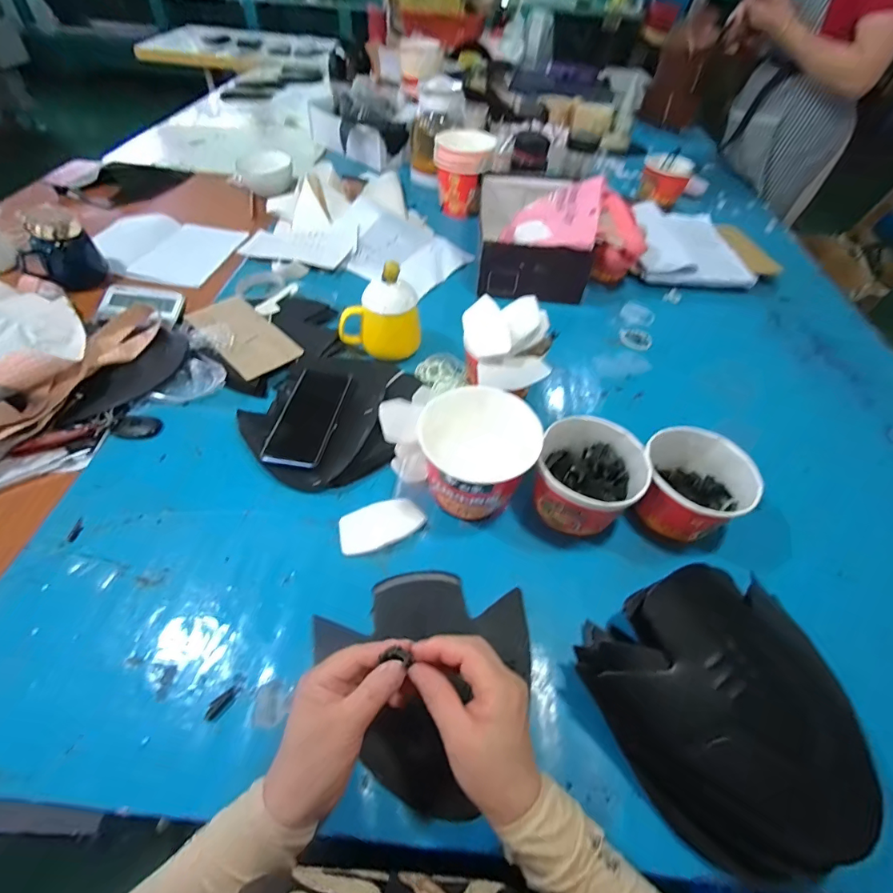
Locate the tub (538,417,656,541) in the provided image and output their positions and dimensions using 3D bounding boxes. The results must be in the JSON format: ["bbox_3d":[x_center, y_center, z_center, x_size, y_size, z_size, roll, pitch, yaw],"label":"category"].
[{"bbox_3d":[0.163,0.039,0.526,0.112,0.096,0.114,3,51,-3],"label":"tub"}]

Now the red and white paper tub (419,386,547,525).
[{"bbox_3d":[0.035,0.012,0.530,0.128,0.101,0.134,3,51,-3],"label":"red and white paper tub"}]

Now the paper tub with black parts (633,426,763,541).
[{"bbox_3d":[0.280,0.050,0.529,0.106,0.096,0.112,3,51,-3],"label":"paper tub with black parts"}]

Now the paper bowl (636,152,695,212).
[{"bbox_3d":[0.550,-0.675,1.129,0.112,0.090,0.138,24,53,13],"label":"paper bowl"}]

